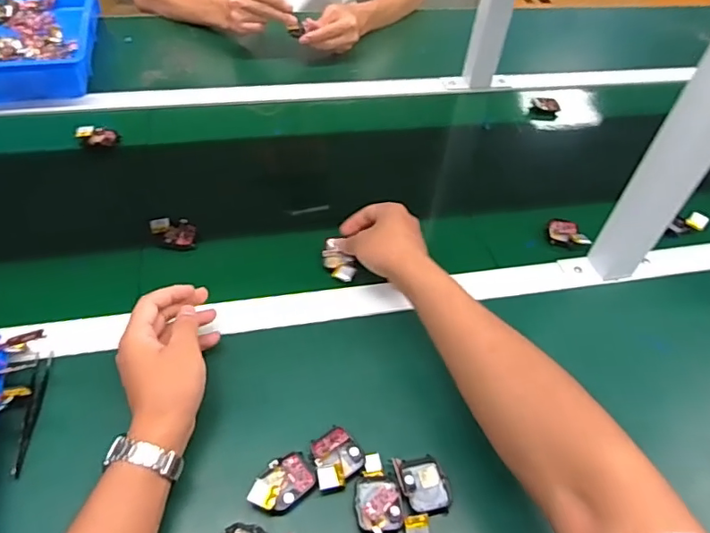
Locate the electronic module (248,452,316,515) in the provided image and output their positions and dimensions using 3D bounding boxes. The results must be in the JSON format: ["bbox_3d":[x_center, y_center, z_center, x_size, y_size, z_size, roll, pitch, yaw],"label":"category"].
[{"bbox_3d":[-0.061,0.180,0.435,0.055,0.014,0.037,-26,56,-26],"label":"electronic module"}]

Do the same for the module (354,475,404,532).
[{"bbox_3d":[0.019,0.197,0.434,0.037,0.013,0.046,-5,50,-10],"label":"module"}]

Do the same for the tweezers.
[{"bbox_3d":[-0.285,0.127,0.467,0.015,0.014,0.116,-6,50,-11],"label":"tweezers"}]

